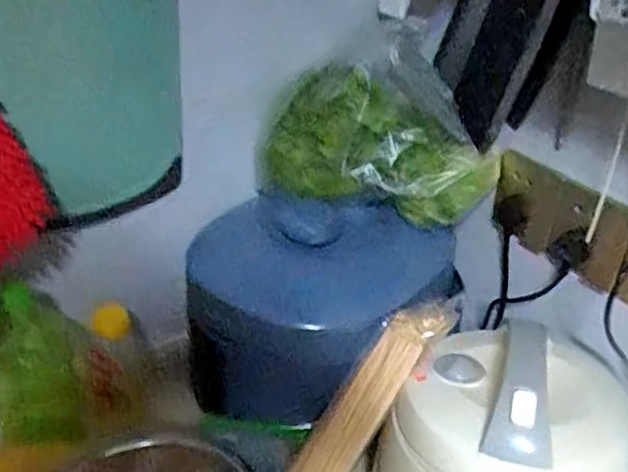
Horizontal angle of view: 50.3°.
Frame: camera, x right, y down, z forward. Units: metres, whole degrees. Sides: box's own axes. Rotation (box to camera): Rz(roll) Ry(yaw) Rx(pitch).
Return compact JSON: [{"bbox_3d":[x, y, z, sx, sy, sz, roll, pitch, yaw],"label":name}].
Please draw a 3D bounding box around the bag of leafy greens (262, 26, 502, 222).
[{"bbox_3d":[0.075,-0.123,0.761,0.269,0.194,0.078,8,30,11],"label":"bag of leafy greens"}]

